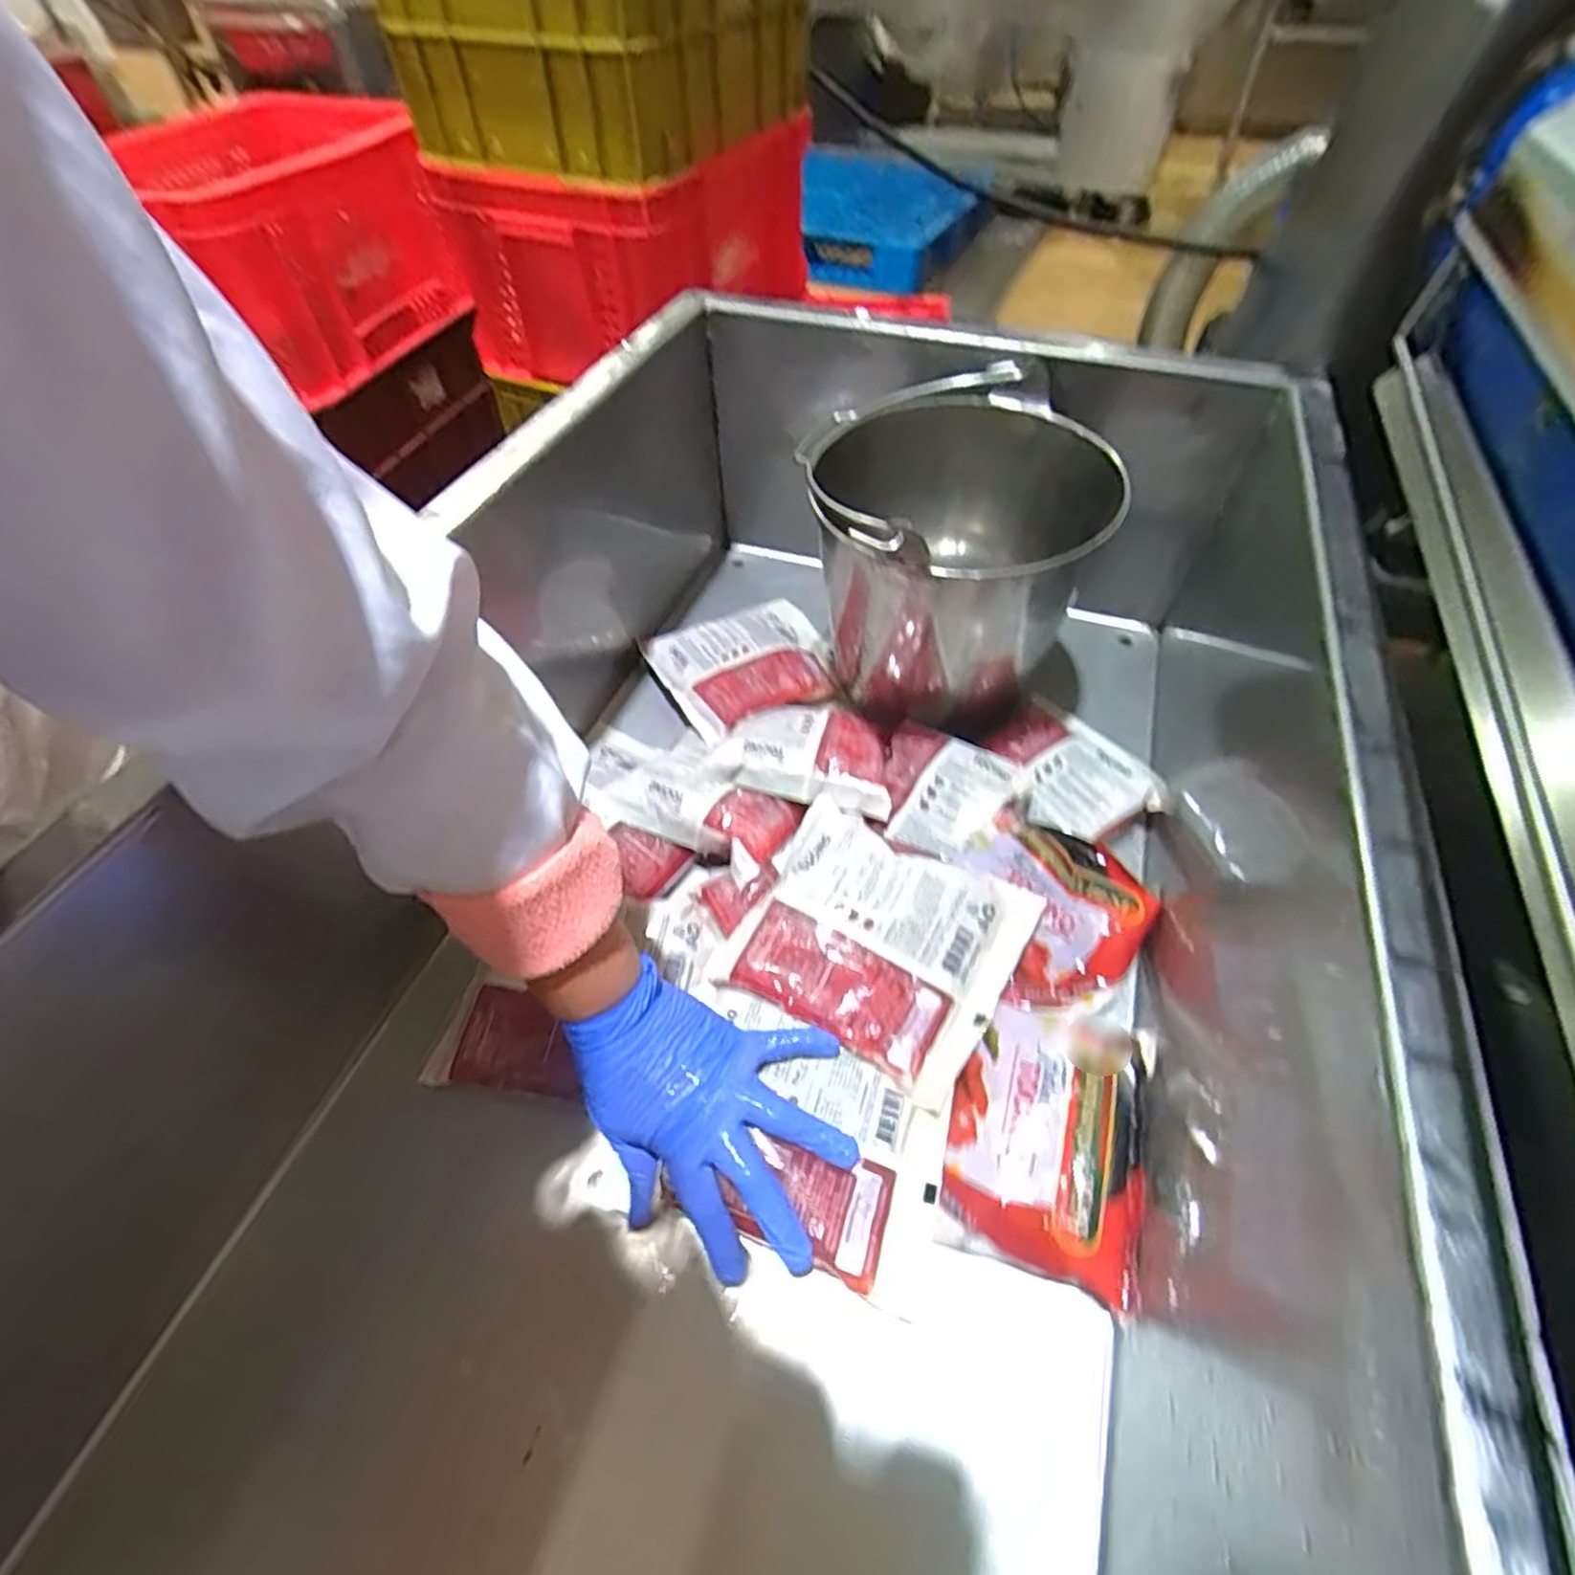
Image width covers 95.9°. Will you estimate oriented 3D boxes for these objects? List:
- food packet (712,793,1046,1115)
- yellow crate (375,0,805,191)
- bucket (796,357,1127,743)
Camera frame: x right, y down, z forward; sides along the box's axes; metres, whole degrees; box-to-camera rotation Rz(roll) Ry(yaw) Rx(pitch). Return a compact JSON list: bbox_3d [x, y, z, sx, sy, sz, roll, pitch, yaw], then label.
[{"bbox_3d":[0.055,0.094,0.457,0.166,0.036,0.139,25,61,20],"label":"food packet"},{"bbox_3d":[-0.219,-0.998,0.904,0.353,0.239,0.446,20,55,15],"label":"yellow crate"},{"bbox_3d":[0.128,-0.183,0.573,0.215,0.210,0.244,8,53,6],"label":"bucket"}]

